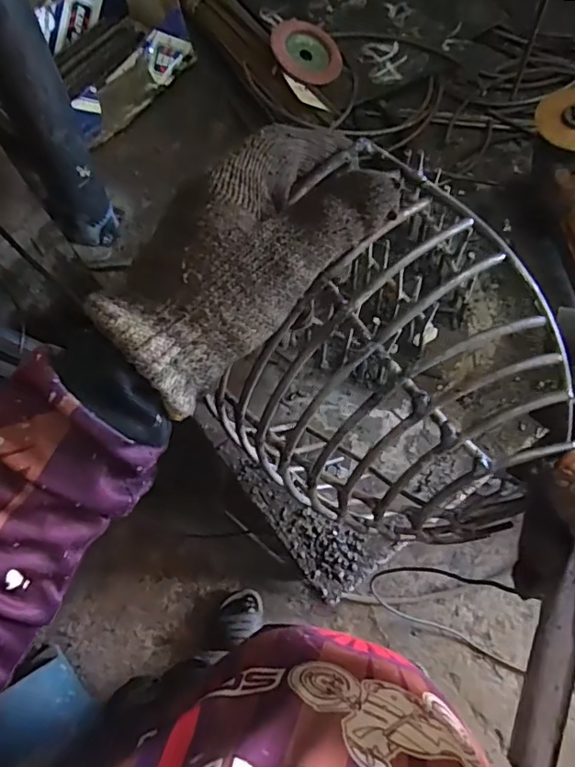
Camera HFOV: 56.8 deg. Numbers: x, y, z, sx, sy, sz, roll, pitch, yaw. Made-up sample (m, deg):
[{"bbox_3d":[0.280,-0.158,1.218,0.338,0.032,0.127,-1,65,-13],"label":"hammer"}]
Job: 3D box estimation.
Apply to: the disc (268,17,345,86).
[{"bbox_3d":[0.022,-0.377,0.608,0.083,0.012,0.082,3,80,-17],"label":"disc"}]

